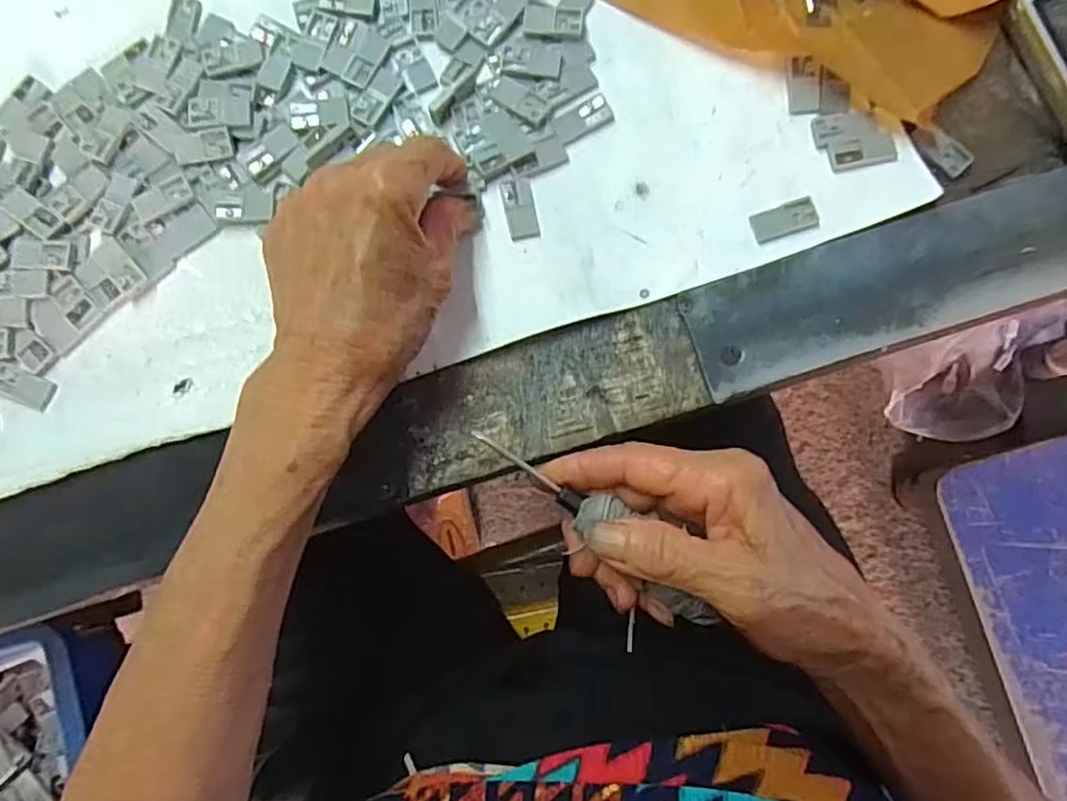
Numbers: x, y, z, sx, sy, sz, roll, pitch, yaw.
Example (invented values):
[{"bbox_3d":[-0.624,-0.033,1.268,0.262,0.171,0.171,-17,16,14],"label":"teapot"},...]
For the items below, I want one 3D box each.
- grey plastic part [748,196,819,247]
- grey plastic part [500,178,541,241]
[{"bbox_3d":[0.113,-0.082,0.299,0.028,0.004,0.015,-16,81,0],"label":"grey plastic part"},{"bbox_3d":[-0.006,-0.087,0.302,0.014,0.004,0.029,-10,81,1],"label":"grey plastic part"}]

